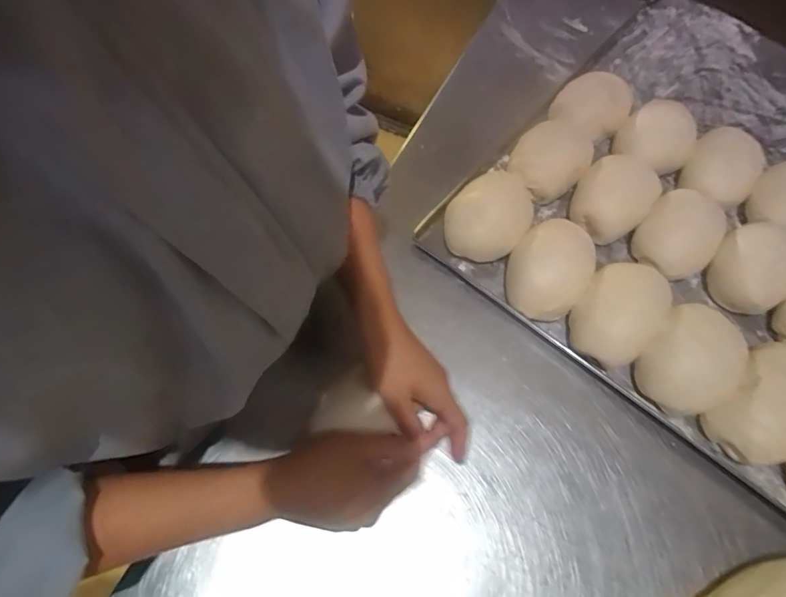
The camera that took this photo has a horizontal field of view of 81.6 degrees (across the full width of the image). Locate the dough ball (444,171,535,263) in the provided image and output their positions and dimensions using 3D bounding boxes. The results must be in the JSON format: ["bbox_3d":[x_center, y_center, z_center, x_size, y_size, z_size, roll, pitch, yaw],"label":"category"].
[{"bbox_3d":[0.114,-0.095,0.544,0.091,0.051,0.117,35,67,13],"label":"dough ball"}]

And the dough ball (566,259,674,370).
[{"bbox_3d":[0.245,0.014,0.498,0.081,0.045,0.127,36,67,14],"label":"dough ball"}]

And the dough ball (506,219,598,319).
[{"bbox_3d":[0.176,-0.032,0.518,0.092,0.046,0.120,42,69,16],"label":"dough ball"}]

